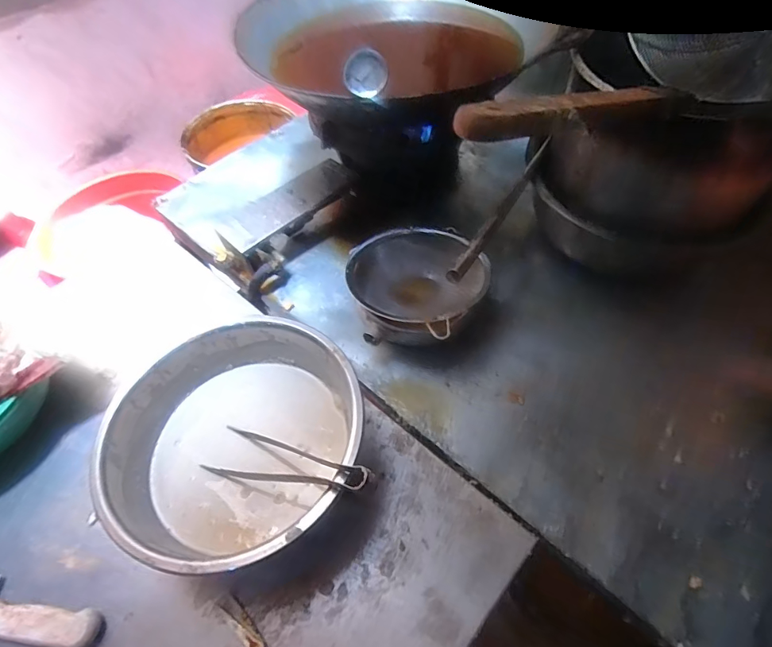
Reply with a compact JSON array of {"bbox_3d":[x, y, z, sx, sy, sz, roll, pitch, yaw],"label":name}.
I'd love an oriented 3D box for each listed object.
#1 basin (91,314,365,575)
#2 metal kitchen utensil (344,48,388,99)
[{"bbox_3d":[-0.159,0.136,0.500,0.260,0.116,0.256,-2,54,2],"label":"basin"},{"bbox_3d":[-0.023,-0.290,0.518,0.049,0.053,0.015,13,14,-11],"label":"metal kitchen utensil"}]

